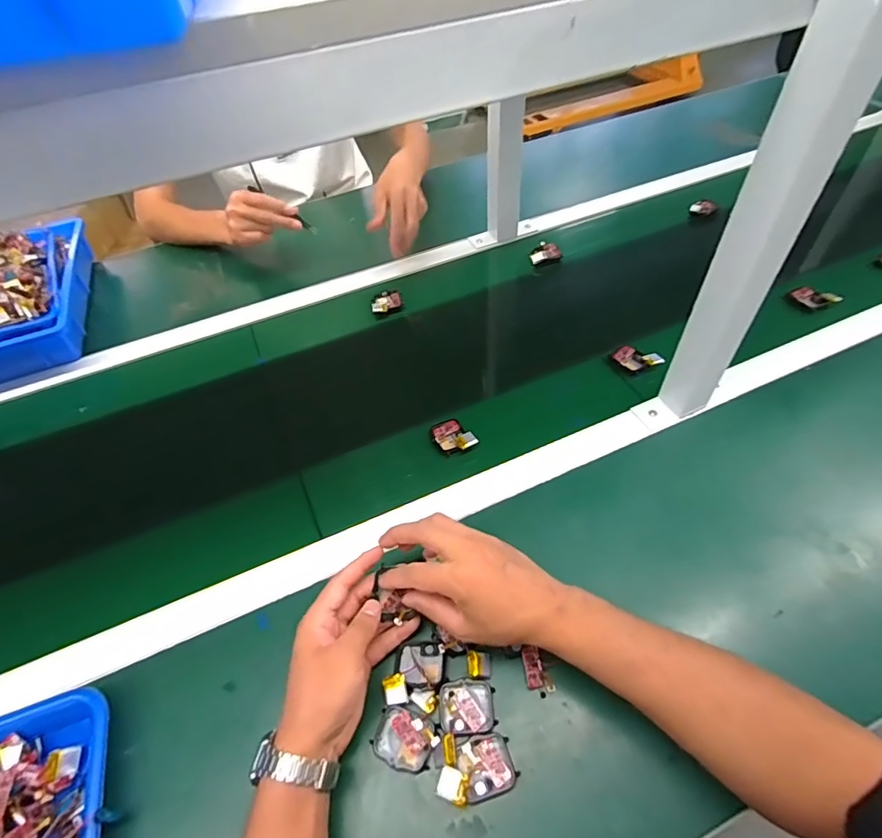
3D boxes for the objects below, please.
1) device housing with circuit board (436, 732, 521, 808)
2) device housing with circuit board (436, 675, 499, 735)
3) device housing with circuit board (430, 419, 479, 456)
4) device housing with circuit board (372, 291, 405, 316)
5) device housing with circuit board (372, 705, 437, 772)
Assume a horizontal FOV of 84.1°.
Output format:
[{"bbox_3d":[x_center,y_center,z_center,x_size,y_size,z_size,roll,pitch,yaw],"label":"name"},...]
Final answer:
[{"bbox_3d":[0.026,0.267,0.372,0.059,0.011,0.037,-15,51,-7],"label":"device housing with circuit board"},{"bbox_3d":[0.022,0.234,0.400,0.044,0.010,0.039,-6,51,0],"label":"device housing with circuit board"},{"bbox_3d":[0.014,0.019,0.577,0.042,0.010,0.054,-26,54,-16],"label":"device housing with circuit board"},{"bbox_3d":[-0.083,-0.179,0.751,0.049,0.011,0.045,-12,51,-5],"label":"device housing with circuit board"},{"bbox_3d":[-0.029,0.251,0.386,0.048,0.016,0.040,32,60,27],"label":"device housing with circuit board"}]

